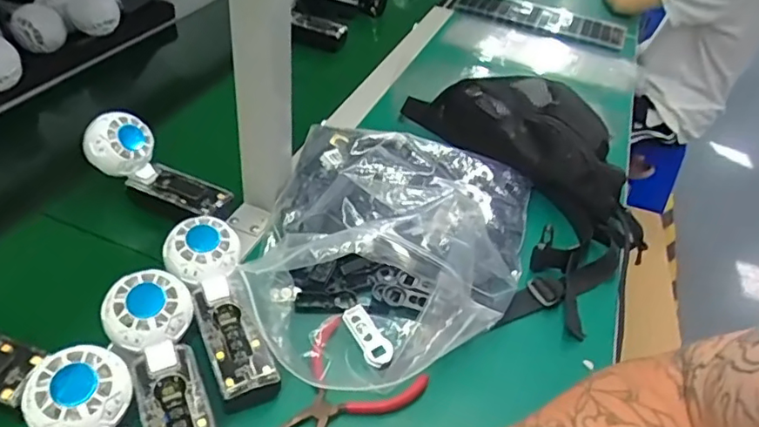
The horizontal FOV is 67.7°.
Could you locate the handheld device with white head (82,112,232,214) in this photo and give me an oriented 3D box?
[{"bbox_3d":[-0.224,-0.045,0.578,0.148,0.044,0.051,31,41,-5],"label":"handheld device with white head"}]

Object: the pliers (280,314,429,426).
[{"bbox_3d":[-0.033,0.139,0.436,0.095,0.012,0.113,31,45,25],"label":"pliers"}]

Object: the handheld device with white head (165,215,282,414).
[{"bbox_3d":[-0.128,0.074,0.458,0.059,0.059,0.161,-14,45,-24],"label":"handheld device with white head"}]

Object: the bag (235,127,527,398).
[{"bbox_3d":[0.024,0.010,0.551,0.260,0.084,0.345,10,40,2],"label":"bag"}]

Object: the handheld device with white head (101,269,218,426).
[{"bbox_3d":[-0.151,0.116,0.402,0.057,0.033,0.163,-14,58,-25],"label":"handheld device with white head"}]

